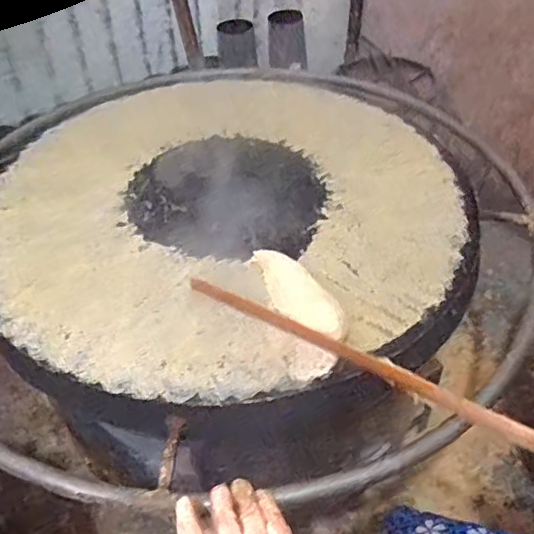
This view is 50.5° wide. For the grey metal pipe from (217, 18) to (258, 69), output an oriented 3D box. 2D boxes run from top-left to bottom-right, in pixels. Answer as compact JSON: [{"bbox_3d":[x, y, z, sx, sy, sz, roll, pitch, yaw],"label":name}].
[{"bbox_3d":[-0.073,-0.541,1.365,0.089,0.093,0.083,-8,45,-5],"label":"grey metal pipe"}]

